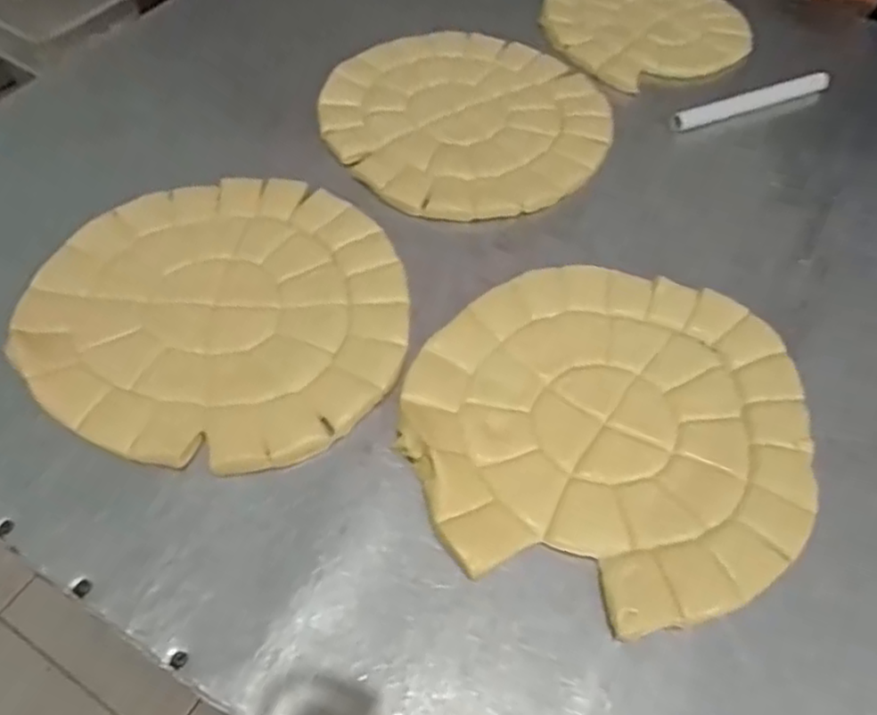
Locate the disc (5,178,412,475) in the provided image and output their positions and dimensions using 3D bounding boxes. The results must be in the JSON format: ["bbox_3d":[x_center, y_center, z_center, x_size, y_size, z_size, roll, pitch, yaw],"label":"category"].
[{"bbox_3d":[-0.181,-0.046,0.570,0.304,0.013,0.285,1,57,-2],"label":"disc"}]

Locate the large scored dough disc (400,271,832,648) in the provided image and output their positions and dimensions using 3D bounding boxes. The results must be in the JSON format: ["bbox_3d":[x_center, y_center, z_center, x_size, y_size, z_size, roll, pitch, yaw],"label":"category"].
[{"bbox_3d":[0.139,0.047,0.525,0.313,0.014,0.287,1,57,-2],"label":"large scored dough disc"}]

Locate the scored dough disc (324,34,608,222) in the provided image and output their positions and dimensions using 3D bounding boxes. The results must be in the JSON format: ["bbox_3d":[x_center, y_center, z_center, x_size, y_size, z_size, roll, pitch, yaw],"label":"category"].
[{"bbox_3d":[0.031,-0.262,0.726,0.288,0.012,0.291,1,57,-2],"label":"scored dough disc"}]

